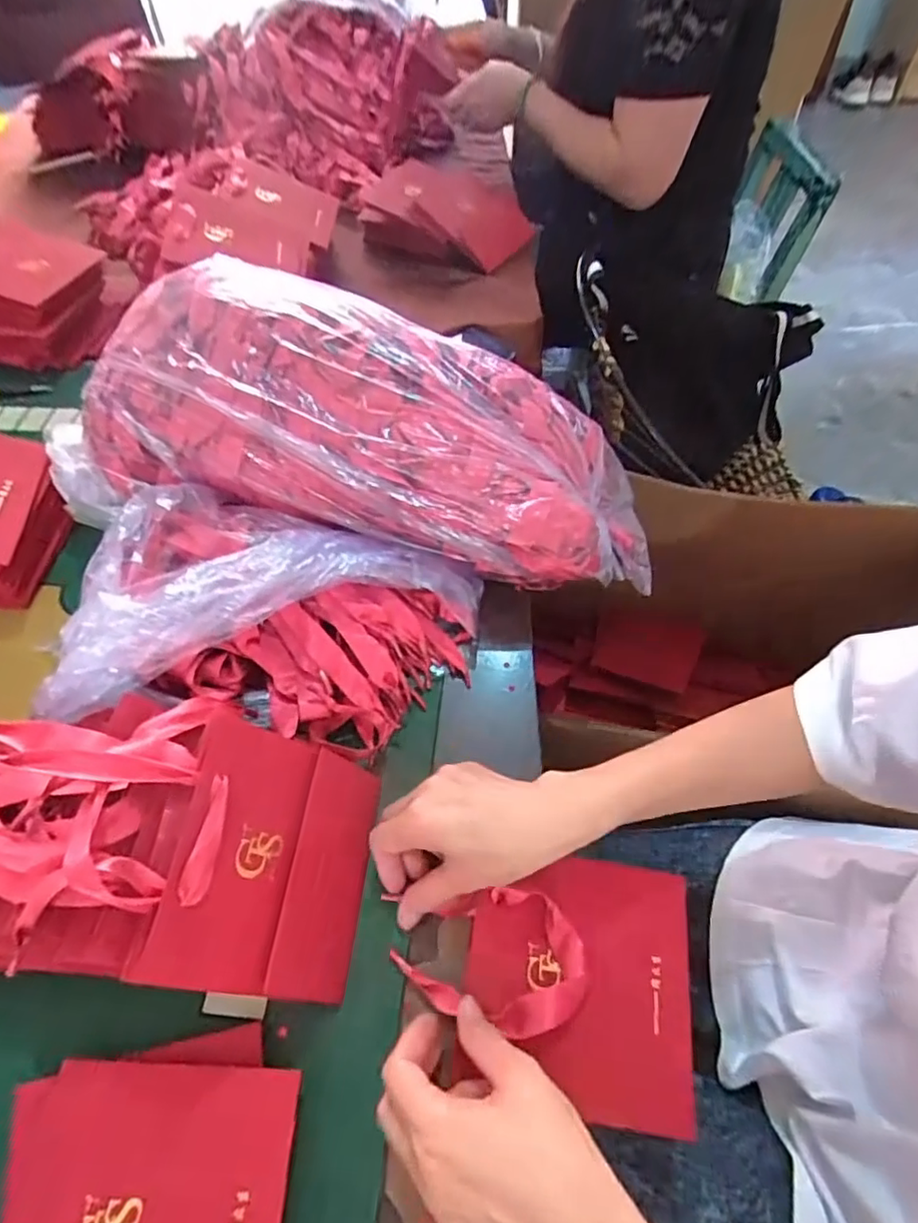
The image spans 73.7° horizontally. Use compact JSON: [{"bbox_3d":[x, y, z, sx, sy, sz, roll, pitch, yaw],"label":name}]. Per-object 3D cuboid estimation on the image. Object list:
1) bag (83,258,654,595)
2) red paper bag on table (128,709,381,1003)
[{"bbox_3d":[-0.066,-0.163,0.556,0.505,0.157,0.220,12,56,10],"label":"bag"},{"bbox_3d":[-0.105,0.145,0.366,0.015,0.125,0.141,-26,45,40],"label":"red paper bag on table"}]

